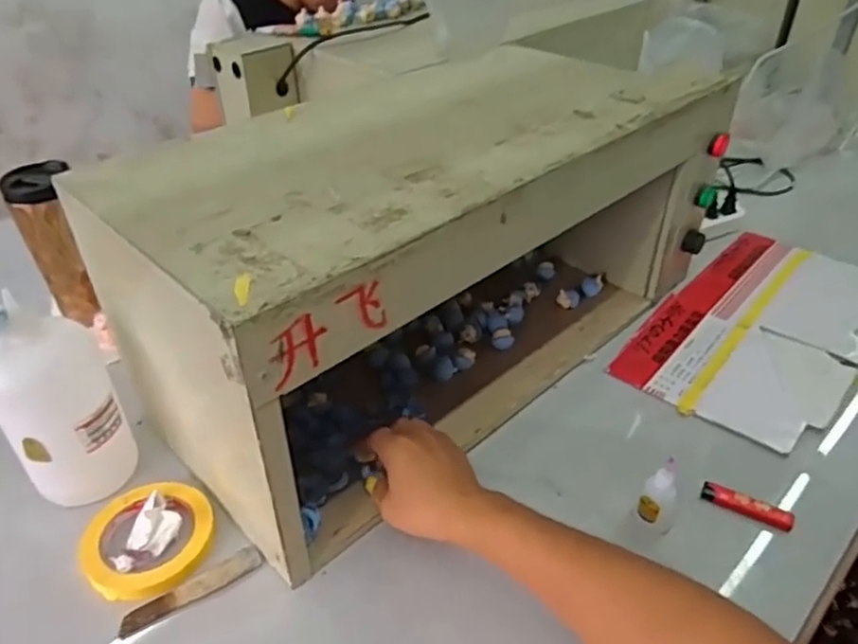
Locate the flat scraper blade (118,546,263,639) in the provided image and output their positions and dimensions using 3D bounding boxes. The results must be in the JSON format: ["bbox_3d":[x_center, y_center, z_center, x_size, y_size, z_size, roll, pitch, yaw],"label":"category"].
[{"bbox_3d":[-0.199,0.224,0.544,0.117,0.004,0.023,-23,43,-26],"label":"flat scraper blade"}]

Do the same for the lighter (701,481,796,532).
[{"bbox_3d":[0.297,0.170,0.603,0.079,0.014,0.019,18,42,23],"label":"lighter"}]

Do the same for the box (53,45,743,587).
[{"bbox_3d":[0.018,-0.079,0.701,0.619,0.278,0.269,-31,47,-33],"label":"box"}]

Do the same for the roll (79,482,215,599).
[{"bbox_3d":[-0.250,0.191,0.577,0.108,0.019,0.103,0,38,0],"label":"roll"}]

